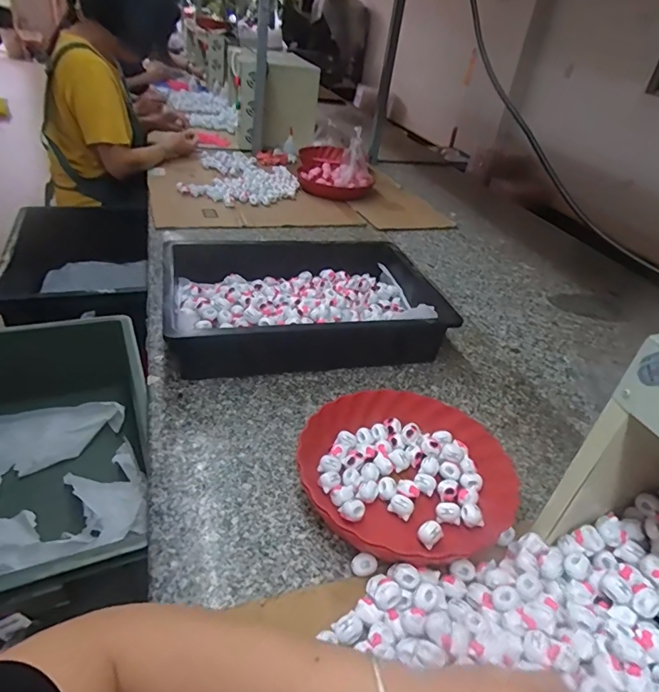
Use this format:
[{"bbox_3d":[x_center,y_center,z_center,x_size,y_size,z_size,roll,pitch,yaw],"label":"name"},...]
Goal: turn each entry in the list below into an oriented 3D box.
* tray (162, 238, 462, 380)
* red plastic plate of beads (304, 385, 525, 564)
[{"bbox_3d":[-0.043,-0.086,0.841,0.451,0.092,0.305,-5,36,-16],"label":"tray"},{"bbox_3d":[0.089,0.147,0.570,0.237,0.048,0.232,5,34,-3],"label":"red plastic plate of beads"}]

